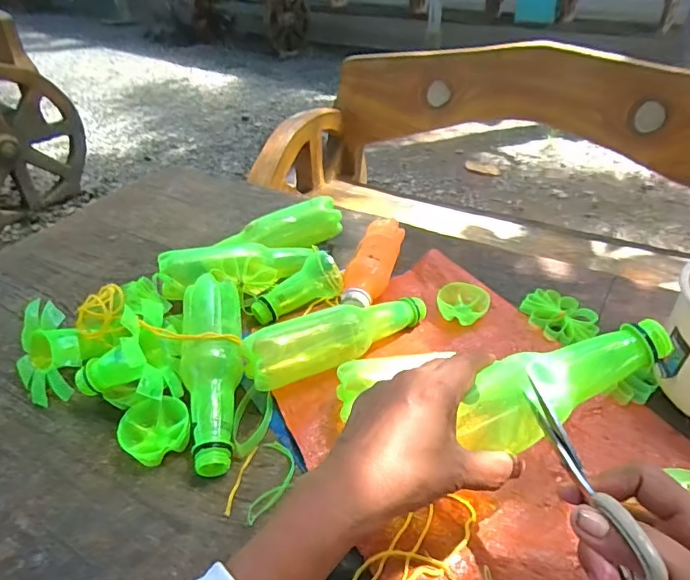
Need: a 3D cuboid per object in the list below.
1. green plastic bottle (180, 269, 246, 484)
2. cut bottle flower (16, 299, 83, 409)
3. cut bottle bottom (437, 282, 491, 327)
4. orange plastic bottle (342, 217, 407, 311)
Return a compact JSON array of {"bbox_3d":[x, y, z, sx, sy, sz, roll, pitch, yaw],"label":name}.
[{"bbox_3d":[-0.120,0.069,0.450,0.053,0.058,0.194,-8,37,-9],"label":"green plastic bottle"},{"bbox_3d":[-0.270,0.057,0.453,0.077,0.092,0.033,-11,-3,25],"label":"cut bottle flower"},{"bbox_3d":[0.131,0.015,0.544,0.055,0.018,0.049,11,38,16],"label":"cut bottle bottom"},{"bbox_3d":[0.031,-0.028,0.578,0.051,0.046,0.167,10,37,14],"label":"orange plastic bottle"}]

